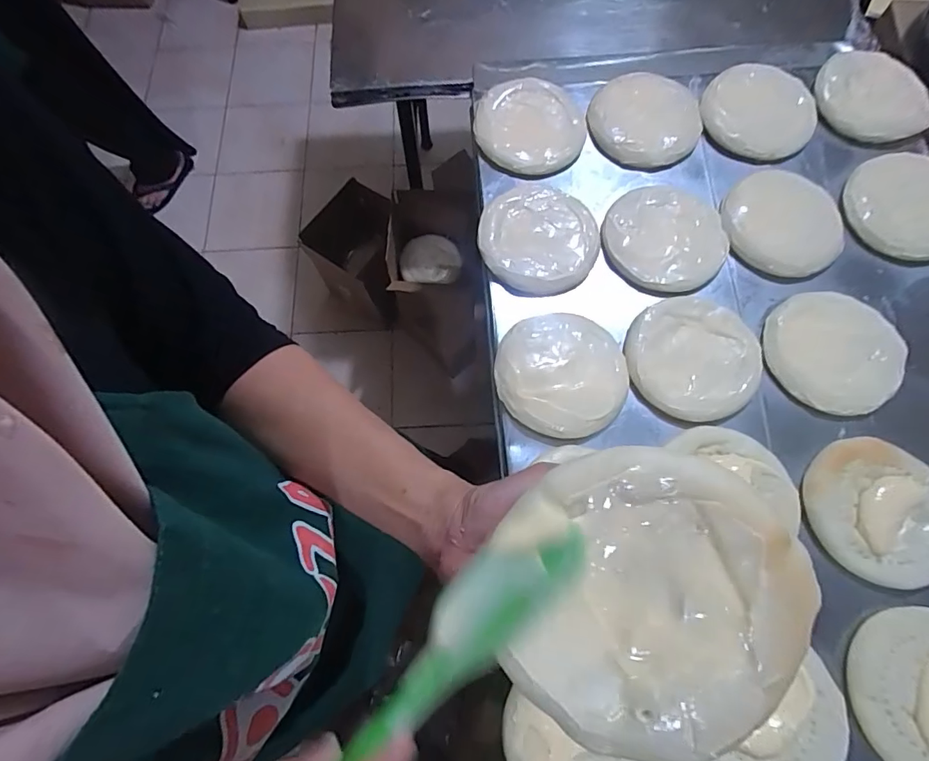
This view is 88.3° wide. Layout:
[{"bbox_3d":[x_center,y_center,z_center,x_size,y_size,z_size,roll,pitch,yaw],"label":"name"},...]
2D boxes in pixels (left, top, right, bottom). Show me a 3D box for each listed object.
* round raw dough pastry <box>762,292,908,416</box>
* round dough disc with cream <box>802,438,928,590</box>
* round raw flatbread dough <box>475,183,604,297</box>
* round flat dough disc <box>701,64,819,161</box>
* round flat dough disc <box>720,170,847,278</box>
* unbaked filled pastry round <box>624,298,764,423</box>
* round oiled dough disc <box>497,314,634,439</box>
[{"bbox_3d":[0.422,-0.037,0.544,0.141,0.013,0.145,0,72,-1],"label":"round raw dough pastry"},{"bbox_3d":[0.425,0.134,0.485,0.136,0.013,0.142,0,72,-1],"label":"round dough disc with cream"},{"bbox_3d":[0.093,-0.178,0.598,0.145,0.021,0.144,0,72,-1],"label":"round raw flatbread dough"},{"bbox_3d":[0.396,-0.361,0.643,0.141,0.029,0.137,0,72,-1],"label":"round flat dough disc"},{"bbox_3d":[0.396,-0.199,0.595,0.137,0.015,0.145,0,72,-1],"label":"round flat dough disc"},{"bbox_3d":[0.264,-0.028,0.549,0.149,0.010,0.141,0,72,-1],"label":"unbaked filled pastry round"},{"bbox_3d":[0.108,-0.012,0.530,0.139,0.018,0.145,24,73,6],"label":"round oiled dough disc"}]

